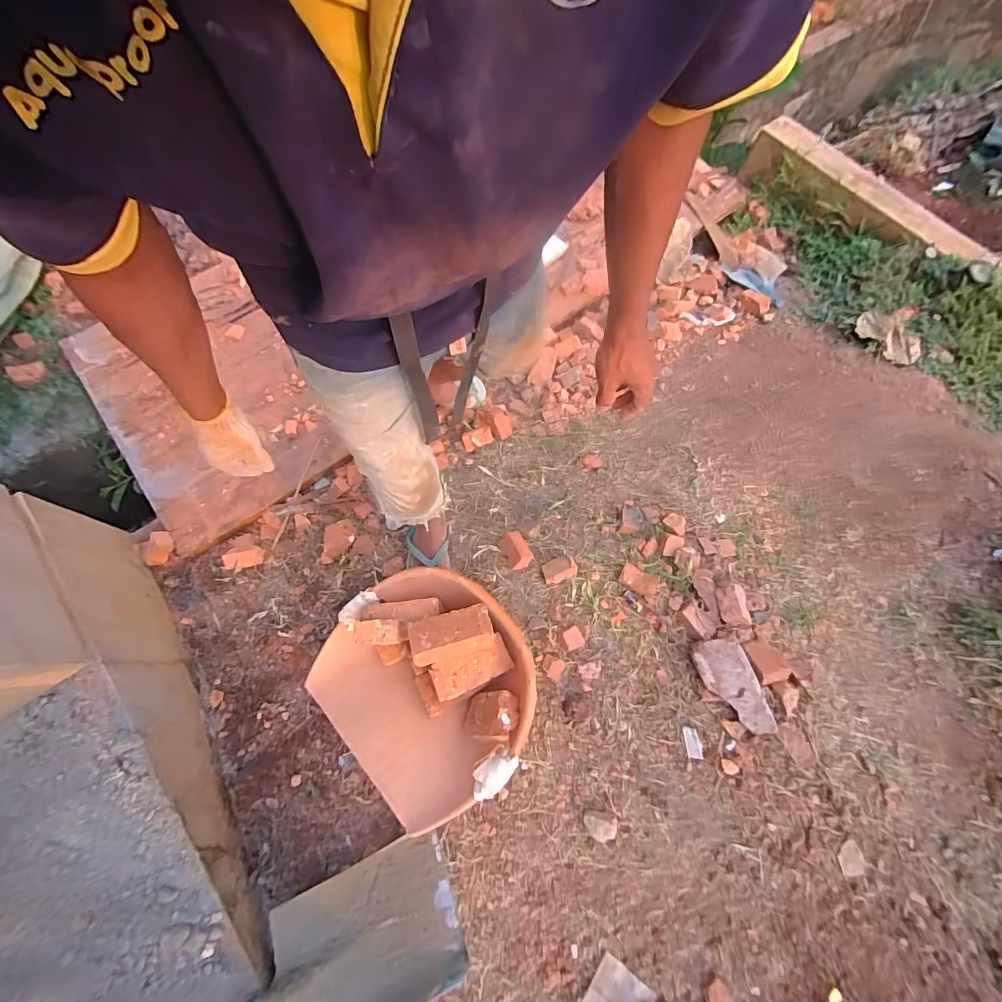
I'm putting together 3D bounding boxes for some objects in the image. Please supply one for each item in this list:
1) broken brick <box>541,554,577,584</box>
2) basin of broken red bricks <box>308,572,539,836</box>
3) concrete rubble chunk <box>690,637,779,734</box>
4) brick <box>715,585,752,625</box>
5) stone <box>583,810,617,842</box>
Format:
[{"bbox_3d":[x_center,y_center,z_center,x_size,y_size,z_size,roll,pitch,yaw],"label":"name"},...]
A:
[{"bbox_3d":[0.134,0.157,1.042,0.075,0.035,0.052,-20,67,-6],"label":"broken brick"},{"bbox_3d":[-0.145,0.344,0.884,0.372,0.111,0.407,-42,71,-14],"label":"basin of broken red bricks"},{"bbox_3d":[0.461,0.369,0.907,0.094,0.033,0.186,-15,73,-9],"label":"concrete rubble chunk"},{"bbox_3d":[0.497,0.218,0.966,0.075,0.051,0.088,-7,67,-1],"label":"brick"},{"bbox_3d":[0.180,0.589,0.824,0.059,0.028,0.043,7,71,-2],"label":"stone"}]

